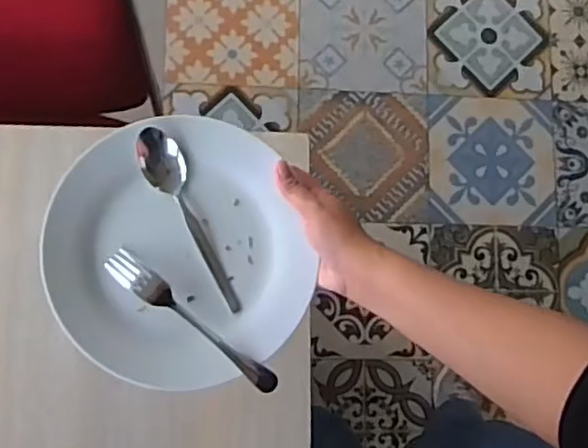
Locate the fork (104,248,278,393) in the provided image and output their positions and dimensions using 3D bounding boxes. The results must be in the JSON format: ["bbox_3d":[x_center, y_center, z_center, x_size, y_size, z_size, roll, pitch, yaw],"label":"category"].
[{"bbox_3d":[-0.085,0.082,0.559,0.175,0.012,0.024,39,80,0],"label":"fork"}]

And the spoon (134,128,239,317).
[{"bbox_3d":[-0.089,-0.002,0.572,0.035,0.024,0.169,-26,100,-9],"label":"spoon"}]

